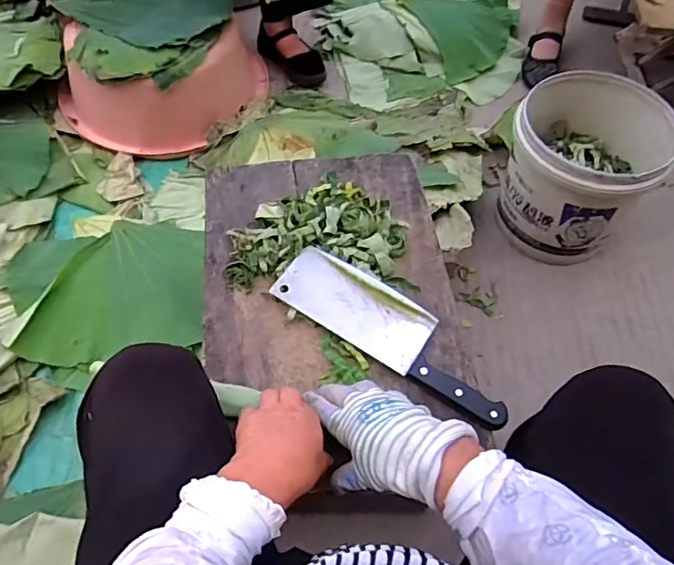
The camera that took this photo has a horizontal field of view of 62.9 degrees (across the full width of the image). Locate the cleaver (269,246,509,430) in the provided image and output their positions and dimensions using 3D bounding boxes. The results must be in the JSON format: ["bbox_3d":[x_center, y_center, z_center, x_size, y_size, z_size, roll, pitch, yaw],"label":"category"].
[{"bbox_3d":[0.063,0.050,0.608,0.280,0.015,0.081,31,61,15],"label":"cleaver"}]

